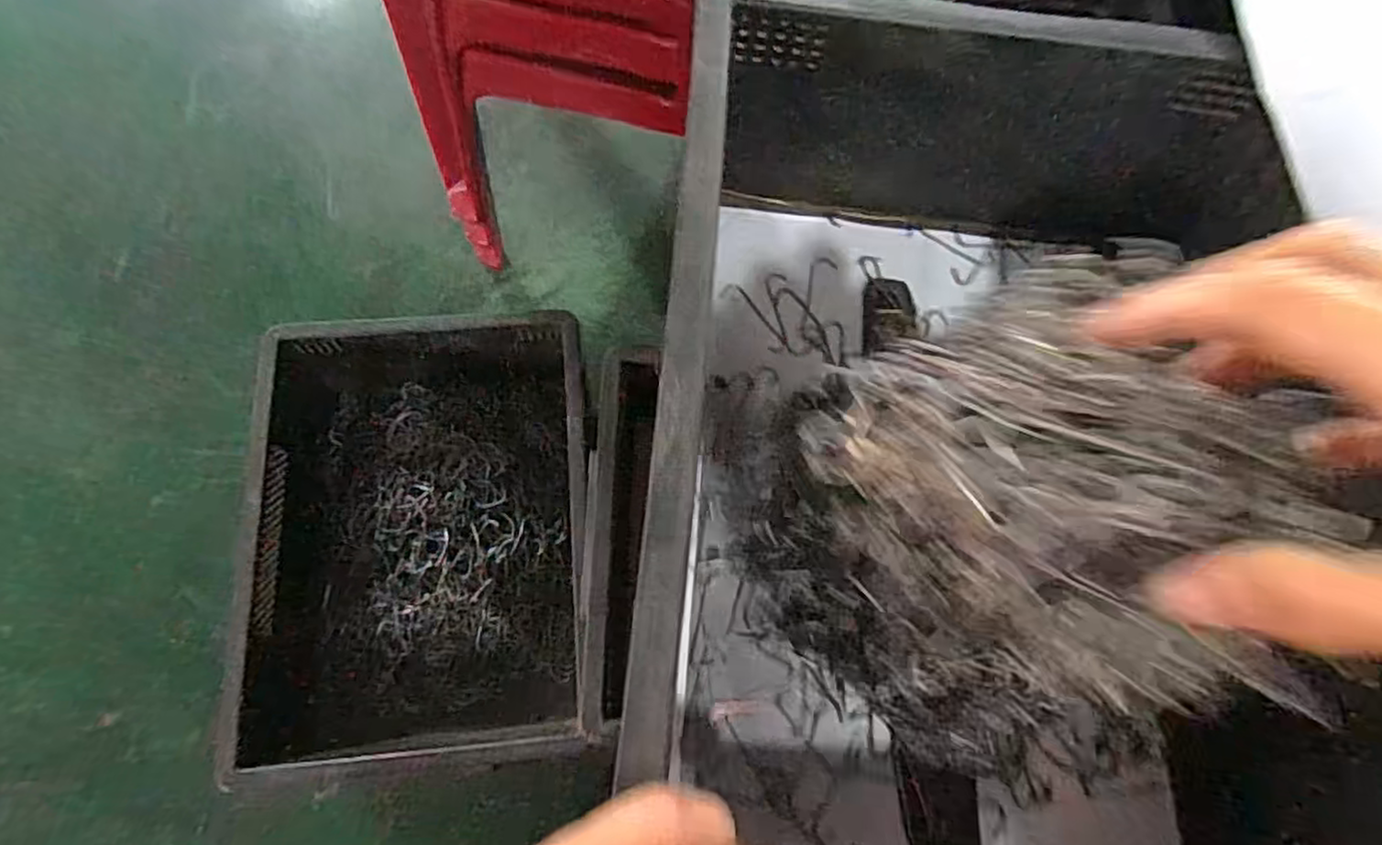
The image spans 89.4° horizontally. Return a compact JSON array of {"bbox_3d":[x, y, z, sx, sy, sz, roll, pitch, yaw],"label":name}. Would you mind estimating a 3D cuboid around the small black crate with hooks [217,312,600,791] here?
[{"bbox_3d":[-0.211,0.078,0.574,0.235,0.121,0.357,-4,74,-3],"label":"small black crate with hooks"}]

